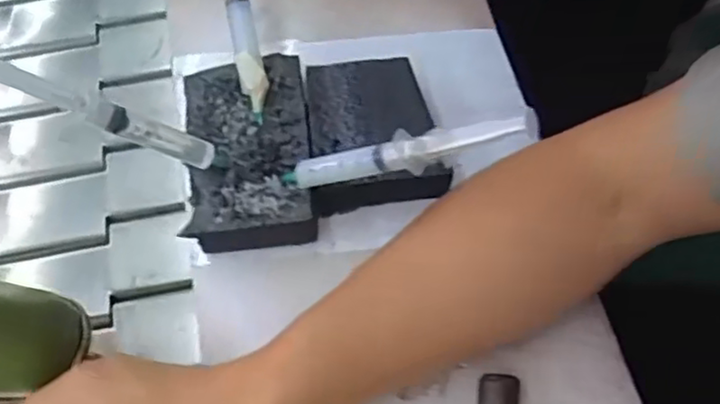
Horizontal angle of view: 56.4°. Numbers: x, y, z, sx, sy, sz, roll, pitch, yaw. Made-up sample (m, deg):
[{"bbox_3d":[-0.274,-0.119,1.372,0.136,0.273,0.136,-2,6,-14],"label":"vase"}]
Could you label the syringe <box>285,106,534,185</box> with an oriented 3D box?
[{"bbox_3d":[0.020,-0.026,0.377,0.165,0.019,0.015,-11,57,37],"label":"syringe"}]

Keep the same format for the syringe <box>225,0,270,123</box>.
[{"bbox_3d":[-0.083,-0.139,0.449,0.018,0.015,0.167,-12,87,-5],"label":"syringe"}]

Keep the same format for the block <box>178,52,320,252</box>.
[{"bbox_3d":[-0.073,-0.033,0.448,0.078,0.032,0.131,-5,63,-2],"label":"block"}]

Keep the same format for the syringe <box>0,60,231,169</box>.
[{"bbox_3d":[-0.139,-0.049,0.373,0.016,0.163,0.019,-25,55,38],"label":"syringe"}]

